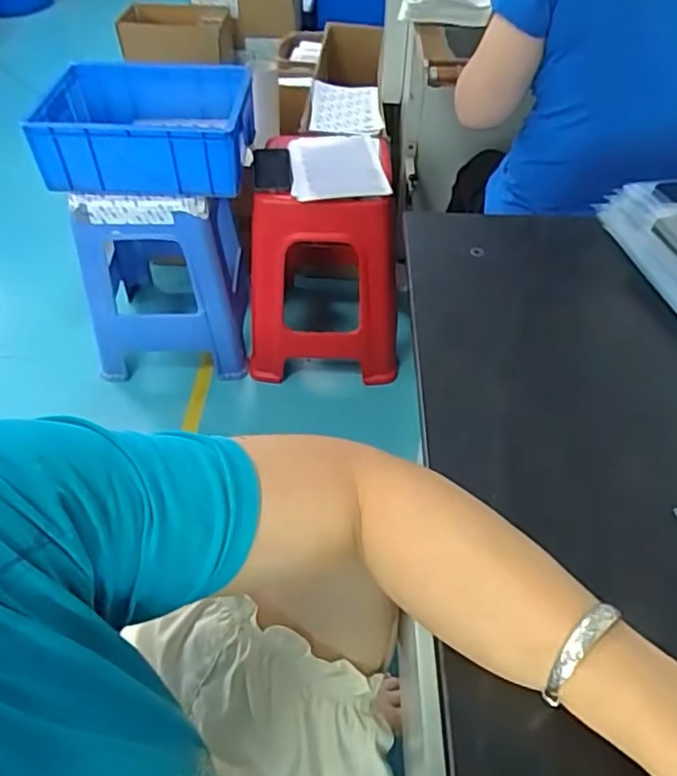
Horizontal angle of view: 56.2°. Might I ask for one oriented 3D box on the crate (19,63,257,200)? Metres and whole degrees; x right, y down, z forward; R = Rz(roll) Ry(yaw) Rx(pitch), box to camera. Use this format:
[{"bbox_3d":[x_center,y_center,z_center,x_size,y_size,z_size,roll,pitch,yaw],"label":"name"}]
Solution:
[{"bbox_3d":[-0.383,-0.547,1.332,0.396,0.123,0.317,4,48,3],"label":"crate"}]

